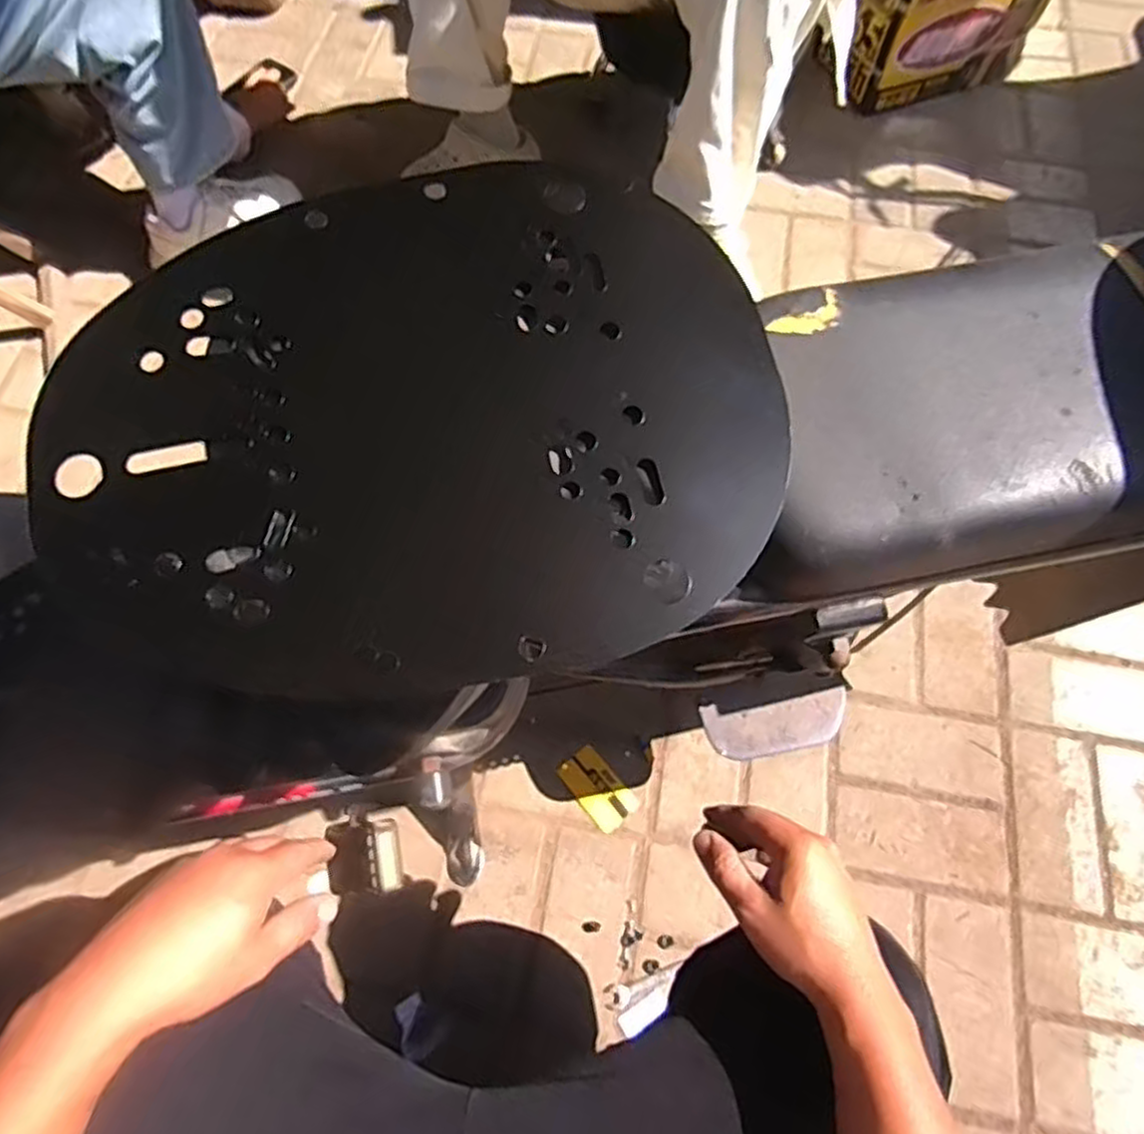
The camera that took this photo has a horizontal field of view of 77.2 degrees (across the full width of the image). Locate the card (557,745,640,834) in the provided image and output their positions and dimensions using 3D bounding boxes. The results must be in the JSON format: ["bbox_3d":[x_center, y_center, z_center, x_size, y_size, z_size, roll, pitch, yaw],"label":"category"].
[{"bbox_3d":[0.030,0.251,0.812,0.051,0.004,0.090,-38,71,-13],"label":"card"}]

